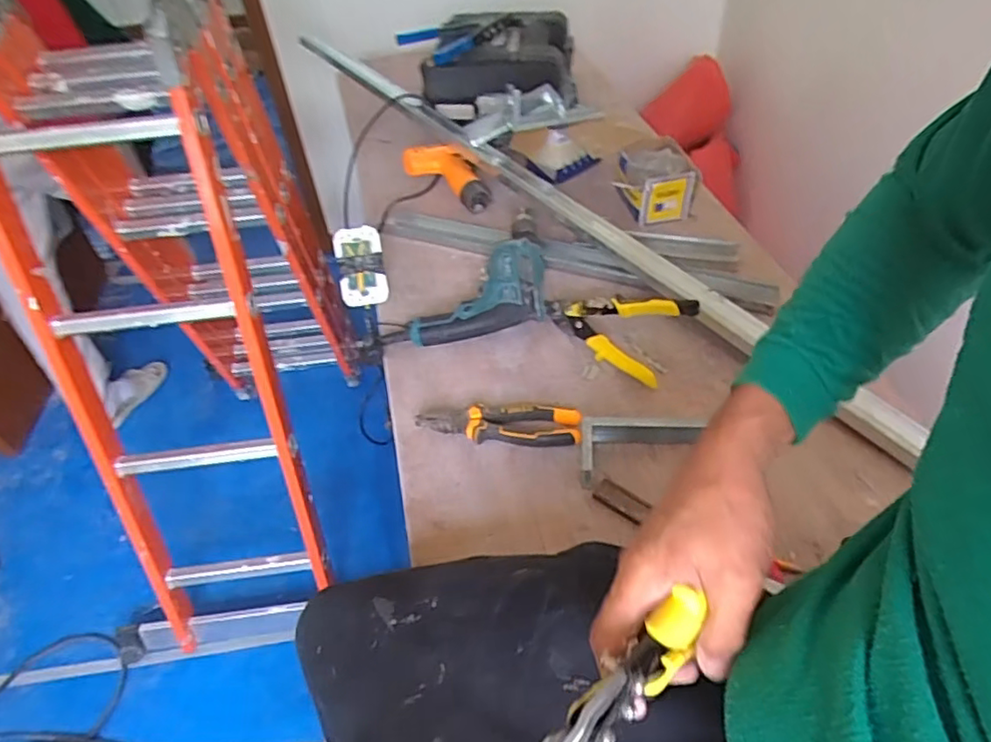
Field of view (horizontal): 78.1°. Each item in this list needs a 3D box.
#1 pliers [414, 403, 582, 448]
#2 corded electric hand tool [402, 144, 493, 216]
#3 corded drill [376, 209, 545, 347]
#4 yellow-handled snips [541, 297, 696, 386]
[{"bbox_3d":[0.003,0.058,0.725,0.190,0.018,0.059,1,46,5],"label":"pliers"},{"bbox_3d":[-0.084,-0.341,1.085,0.103,0.060,0.178,-23,49,-17],"label":"corded electric hand tool"},{"bbox_3d":[-0.046,-0.143,0.888,0.234,0.063,0.237,-2,46,2],"label":"corded drill"},{"bbox_3d":[0.156,-0.070,0.810,0.191,0.057,0.110,32,56,30],"label":"yellow-handled snips"}]

